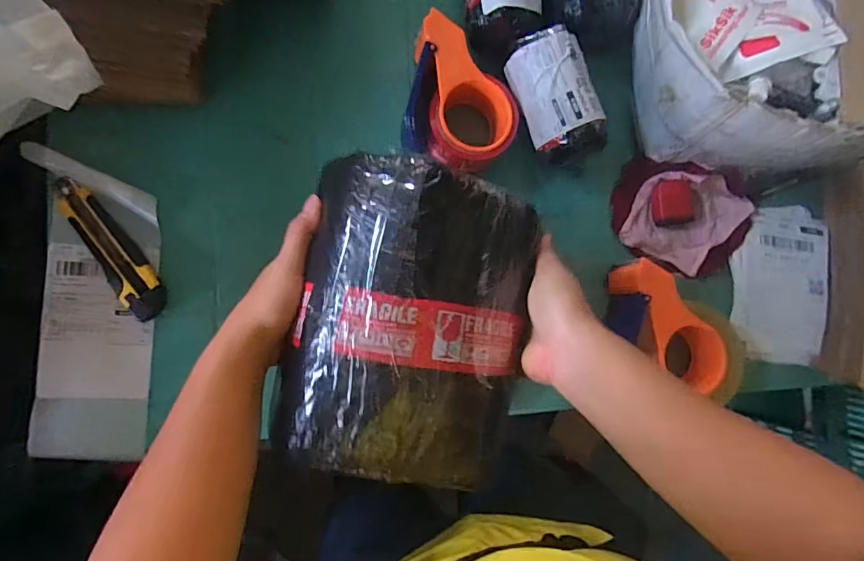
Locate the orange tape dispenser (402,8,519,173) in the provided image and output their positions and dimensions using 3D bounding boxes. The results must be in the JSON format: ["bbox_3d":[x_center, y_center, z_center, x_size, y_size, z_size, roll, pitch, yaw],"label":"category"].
[{"bbox_3d":[0.032,-0.195,0.539,0.115,0.061,0.143,9,84,-6],"label":"orange tape dispenser"}]

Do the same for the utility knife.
[{"bbox_3d":[-0.317,-0.033,0.487,0.039,0.016,0.157,-35,90,-9],"label":"utility knife"}]

